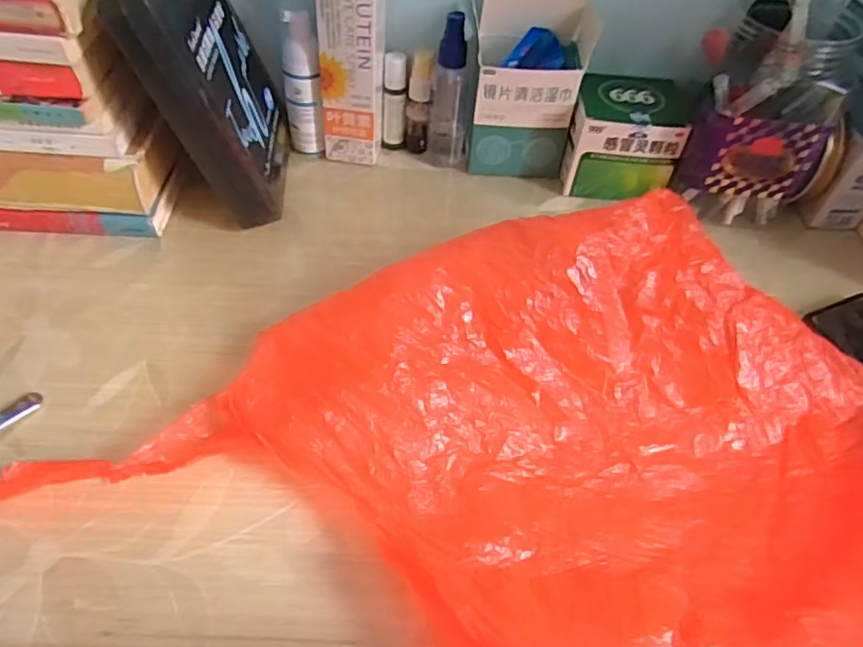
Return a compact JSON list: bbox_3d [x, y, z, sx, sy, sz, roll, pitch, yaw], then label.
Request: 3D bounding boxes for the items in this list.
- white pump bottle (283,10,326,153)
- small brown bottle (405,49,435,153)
[{"bbox_3d":[-0.106,-0.192,0.500,0.027,0.113,0.022,-13,51,-16],"label":"white pump bottle"},{"bbox_3d":[-0.011,-0.188,0.526,0.021,0.087,0.017,3,49,-3],"label":"small brown bottle"}]

